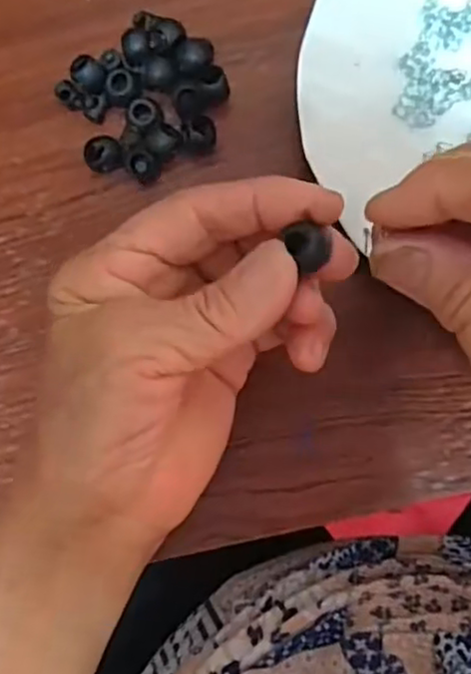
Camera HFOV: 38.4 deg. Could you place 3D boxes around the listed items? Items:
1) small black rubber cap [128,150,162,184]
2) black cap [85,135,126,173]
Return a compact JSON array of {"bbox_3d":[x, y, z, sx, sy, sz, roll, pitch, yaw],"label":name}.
[{"bbox_3d":[-0.040,-0.074,0.291,0.012,0.010,0.012,0,86,4],"label":"small black rubber cap"},{"bbox_3d":[-0.056,-0.078,0.291,0.016,0.014,0.012,-25,85,1],"label":"black cap"}]

